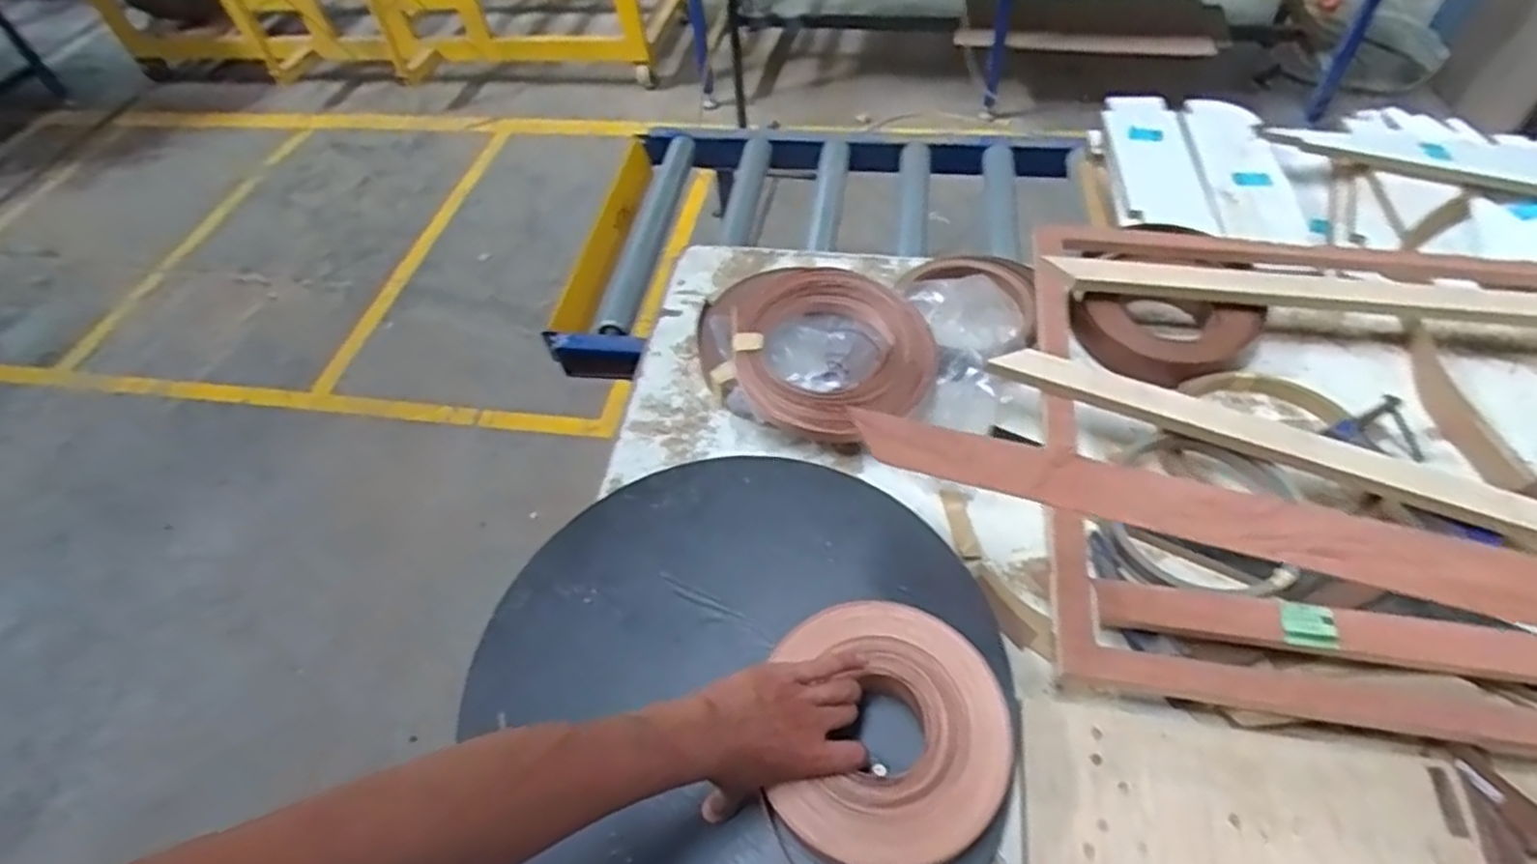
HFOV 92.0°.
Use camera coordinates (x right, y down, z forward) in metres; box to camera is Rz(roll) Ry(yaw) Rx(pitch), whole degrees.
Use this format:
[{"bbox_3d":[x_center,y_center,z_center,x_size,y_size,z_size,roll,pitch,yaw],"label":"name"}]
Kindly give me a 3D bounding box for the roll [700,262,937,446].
[{"bbox_3d":[0.051,-0.102,0.879,0.289,0.060,0.229,18,56,18],"label":"roll"}]

